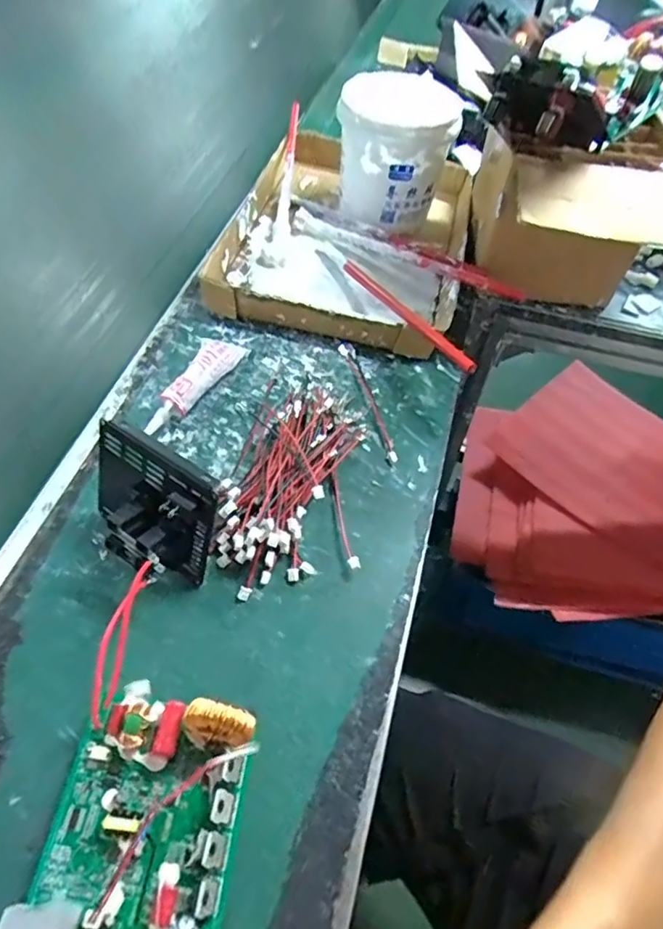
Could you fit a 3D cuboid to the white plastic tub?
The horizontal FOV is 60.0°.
[{"bbox_3d":[0.064,-0.341,0.626,0.112,0.125,0.116,2,55,-3],"label":"white plastic tub"}]

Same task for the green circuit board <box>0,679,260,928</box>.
[{"bbox_3d":[-0.100,0.204,0.273,0.091,0.062,0.180,10,55,2],"label":"green circuit board"}]

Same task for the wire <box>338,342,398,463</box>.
[{"bbox_3d":[0.033,-0.058,0.502,0.011,0.005,0.138,-13,57,-13],"label":"wire"}]

